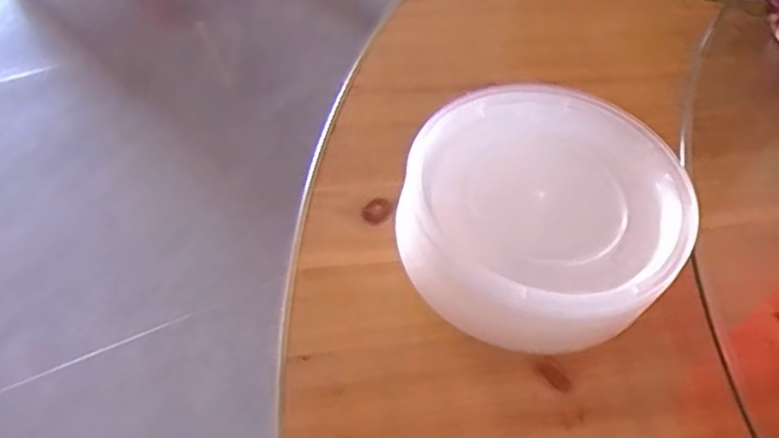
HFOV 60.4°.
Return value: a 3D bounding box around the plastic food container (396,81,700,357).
[{"bbox_3d":[0.097,-0.002,0.437,0.169,0.063,0.177,11,55,6],"label":"plastic food container"}]

